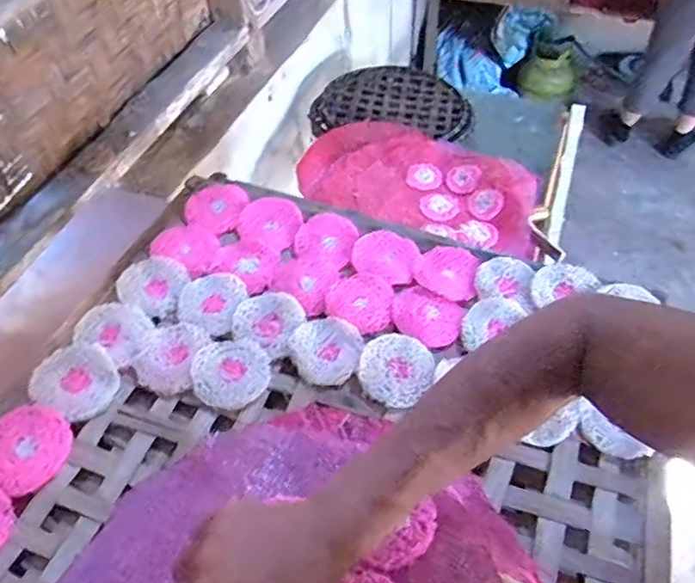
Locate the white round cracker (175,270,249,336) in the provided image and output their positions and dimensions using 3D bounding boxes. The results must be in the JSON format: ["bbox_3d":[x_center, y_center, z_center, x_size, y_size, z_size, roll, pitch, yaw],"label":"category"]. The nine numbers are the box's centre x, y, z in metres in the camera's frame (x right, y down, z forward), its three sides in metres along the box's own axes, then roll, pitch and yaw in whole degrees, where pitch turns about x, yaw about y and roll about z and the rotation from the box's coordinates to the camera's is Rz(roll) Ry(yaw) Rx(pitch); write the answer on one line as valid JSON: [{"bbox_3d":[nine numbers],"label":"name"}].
[{"bbox_3d":[-0.150,0.009,0.643,0.070,0.004,0.082,14,51,11],"label":"white round cracker"}]

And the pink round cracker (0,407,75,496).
[{"bbox_3d":[-0.291,0.140,0.527,0.073,0.005,0.074,9,56,-13],"label":"pink round cracker"}]

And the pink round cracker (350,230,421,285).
[{"bbox_3d":[0.045,-0.044,0.685,0.077,0.009,0.069,21,53,16],"label":"pink round cracker"}]

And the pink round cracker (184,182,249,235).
[{"bbox_3d":[-0.165,-0.108,0.733,0.072,0.008,0.076,0,50,0],"label":"pink round cracker"}]

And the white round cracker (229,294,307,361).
[{"bbox_3d":[-0.086,0.030,0.626,0.072,0.008,0.070,0,50,0],"label":"white round cracker"}]

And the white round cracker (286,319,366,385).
[{"bbox_3d":[-0.024,0.061,0.606,0.072,0.015,0.074,0,50,0],"label":"white round cracker"}]

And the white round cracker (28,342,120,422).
[{"bbox_3d":[-0.263,0.085,0.571,0.082,0.007,0.073,20,53,15],"label":"white round cracker"}]

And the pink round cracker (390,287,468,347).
[{"bbox_3d":[0.086,0.026,0.636,0.076,0.008,0.063,23,53,17],"label":"pink round cracker"}]

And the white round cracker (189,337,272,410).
[{"bbox_3d":[-0.118,0.081,0.589,0.076,0.013,0.072,0,50,0],"label":"white round cracker"}]

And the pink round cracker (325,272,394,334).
[{"bbox_3d":[0.013,0.010,0.642,0.069,0.009,0.075,0,50,0],"label":"pink round cracker"}]

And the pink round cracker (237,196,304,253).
[{"bbox_3d":[-0.093,-0.087,0.717,0.079,0.004,0.080,0,50,0],"label":"pink round cracker"}]

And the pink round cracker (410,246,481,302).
[{"bbox_3d":[0.114,-0.026,0.672,0.072,0.009,0.071,0,50,0],"label":"pink round cracker"}]

